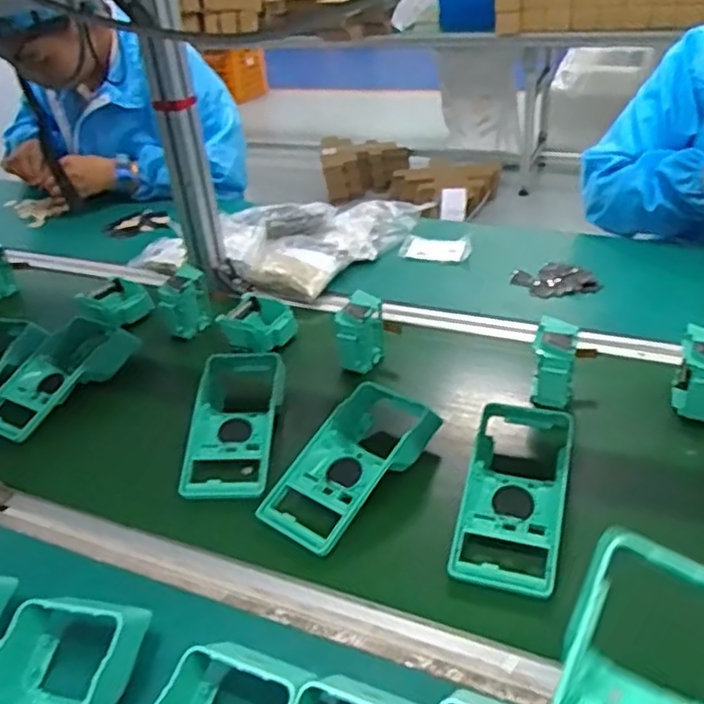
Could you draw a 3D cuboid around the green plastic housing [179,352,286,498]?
[{"bbox_3d":[-0.118,0.068,0.696,0.082,0.052,0.174,-1,33,5],"label":"green plastic housing"}]

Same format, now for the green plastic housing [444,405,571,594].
[{"bbox_3d":[0.141,0.116,0.589,0.083,0.045,0.184,7,34,17],"label":"green plastic housing"}]

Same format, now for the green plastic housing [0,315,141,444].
[{"bbox_3d":[-0.339,0.028,0.805,0.099,0.054,0.190,16,38,28],"label":"green plastic housing"}]

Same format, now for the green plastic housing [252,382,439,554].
[{"bbox_3d":[0.001,0.100,0.629,0.097,0.053,0.186,24,42,37],"label":"green plastic housing"}]

